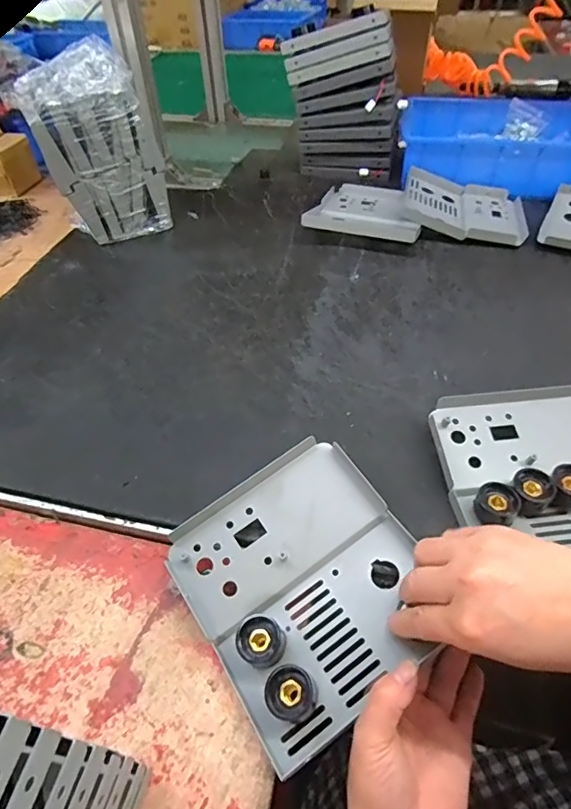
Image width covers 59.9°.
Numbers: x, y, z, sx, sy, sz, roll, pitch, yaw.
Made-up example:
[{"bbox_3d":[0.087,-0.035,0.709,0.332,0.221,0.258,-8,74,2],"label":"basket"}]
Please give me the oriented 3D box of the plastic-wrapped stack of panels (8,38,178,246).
[{"bbox_3d":[-0.268,-0.365,0.705,0.145,0.207,0.140,-21,50,-15],"label":"plastic-wrapped stack of panels"}]

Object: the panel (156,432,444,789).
[{"bbox_3d":[0.014,0.124,0.354,0.155,0.032,0.170,-33,64,-11],"label":"panel"}]

